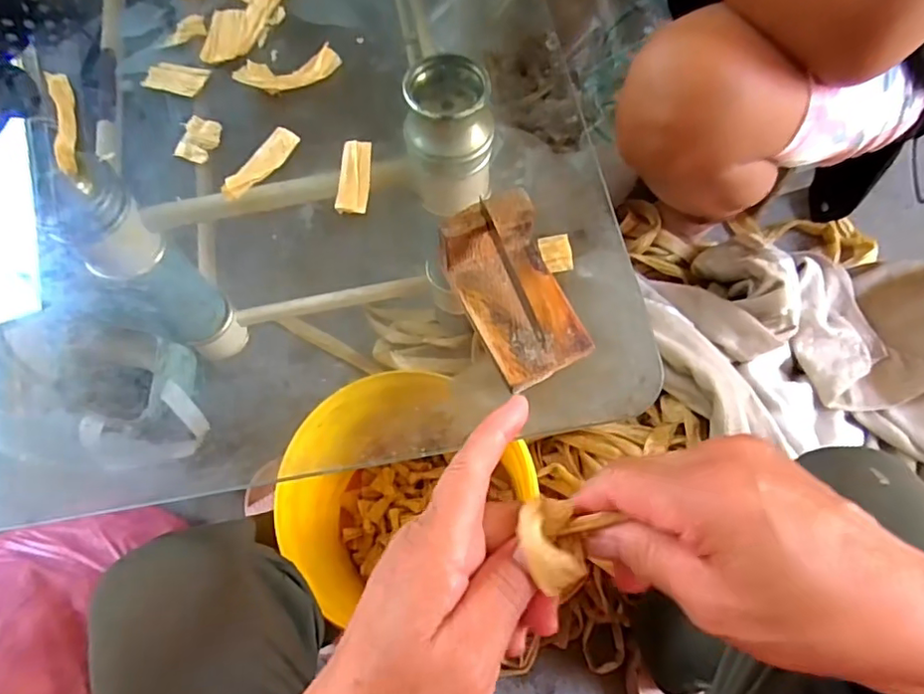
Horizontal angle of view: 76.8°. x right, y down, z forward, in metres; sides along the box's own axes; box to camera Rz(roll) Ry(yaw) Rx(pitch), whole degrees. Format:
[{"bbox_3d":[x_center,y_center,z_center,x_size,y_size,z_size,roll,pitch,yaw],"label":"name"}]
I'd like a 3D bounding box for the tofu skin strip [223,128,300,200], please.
[{"bbox_3d":[-0.150,-0.136,0.437,0.020,0.005,0.073,35,67,-11],"label":"tofu skin strip"}]

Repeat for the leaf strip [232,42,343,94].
[{"bbox_3d":[-0.141,-0.224,0.475,0.082,0.014,0.033,-9,68,-1],"label":"leaf strip"}]

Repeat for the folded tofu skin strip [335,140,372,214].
[{"bbox_3d":[-0.081,-0.127,0.435,0.023,0.008,0.061,-1,68,3],"label":"folded tofu skin strip"}]

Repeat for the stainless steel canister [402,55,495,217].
[{"bbox_3d":[-0.010,-0.184,0.533,0.075,0.128,0.071,-8,68,0],"label":"stainless steel canister"}]

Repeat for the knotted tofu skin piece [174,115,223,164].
[{"bbox_3d":[-0.204,-0.162,0.455,0.028,0.008,0.040,12,69,7],"label":"knotted tofu skin piece"}]

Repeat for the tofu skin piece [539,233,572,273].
[{"bbox_3d":[0.066,-0.066,0.412,0.021,0.006,0.030,-6,68,0],"label":"tofu skin piece"}]

